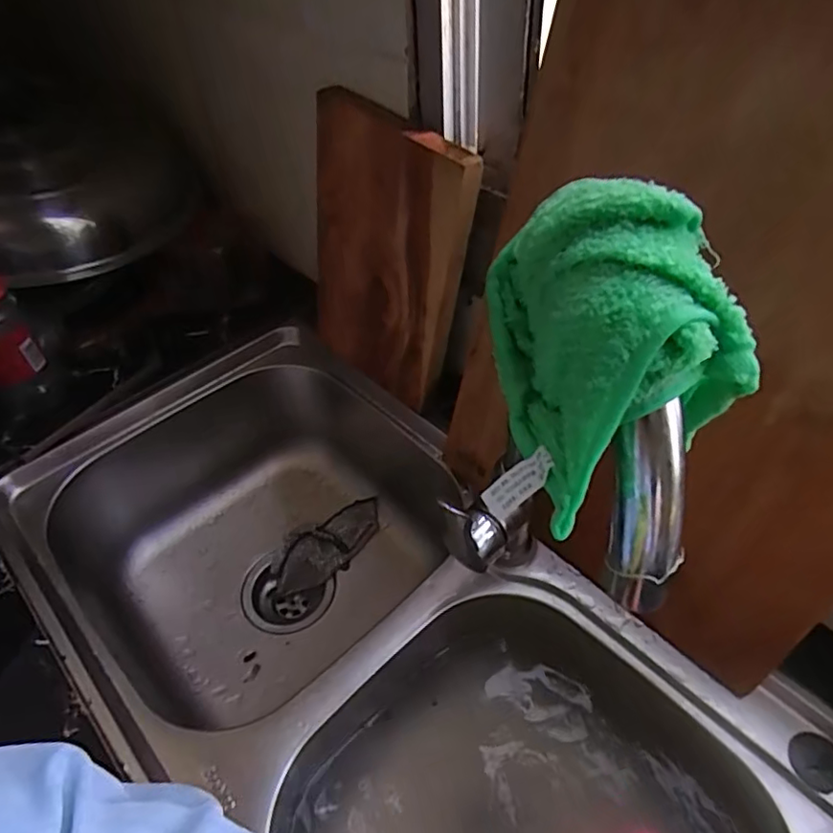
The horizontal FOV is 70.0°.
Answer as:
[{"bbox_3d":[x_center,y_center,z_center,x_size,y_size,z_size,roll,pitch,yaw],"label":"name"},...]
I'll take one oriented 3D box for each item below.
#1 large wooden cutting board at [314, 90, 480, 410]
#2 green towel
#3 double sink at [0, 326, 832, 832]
[{"bbox_3d":[-0.038,-0.149,0.598,0.025,0.291,0.185,-33,61,-33],"label":"large wooden cutting board"},{"bbox_3d":[0.073,-0.032,0.218,0.072,0.082,0.121,-6,46,-2],"label":"green towel"},{"bbox_3d":[-0.033,0.225,0.557,0.386,0.204,0.728,-37,54,-27],"label":"double sink"}]

